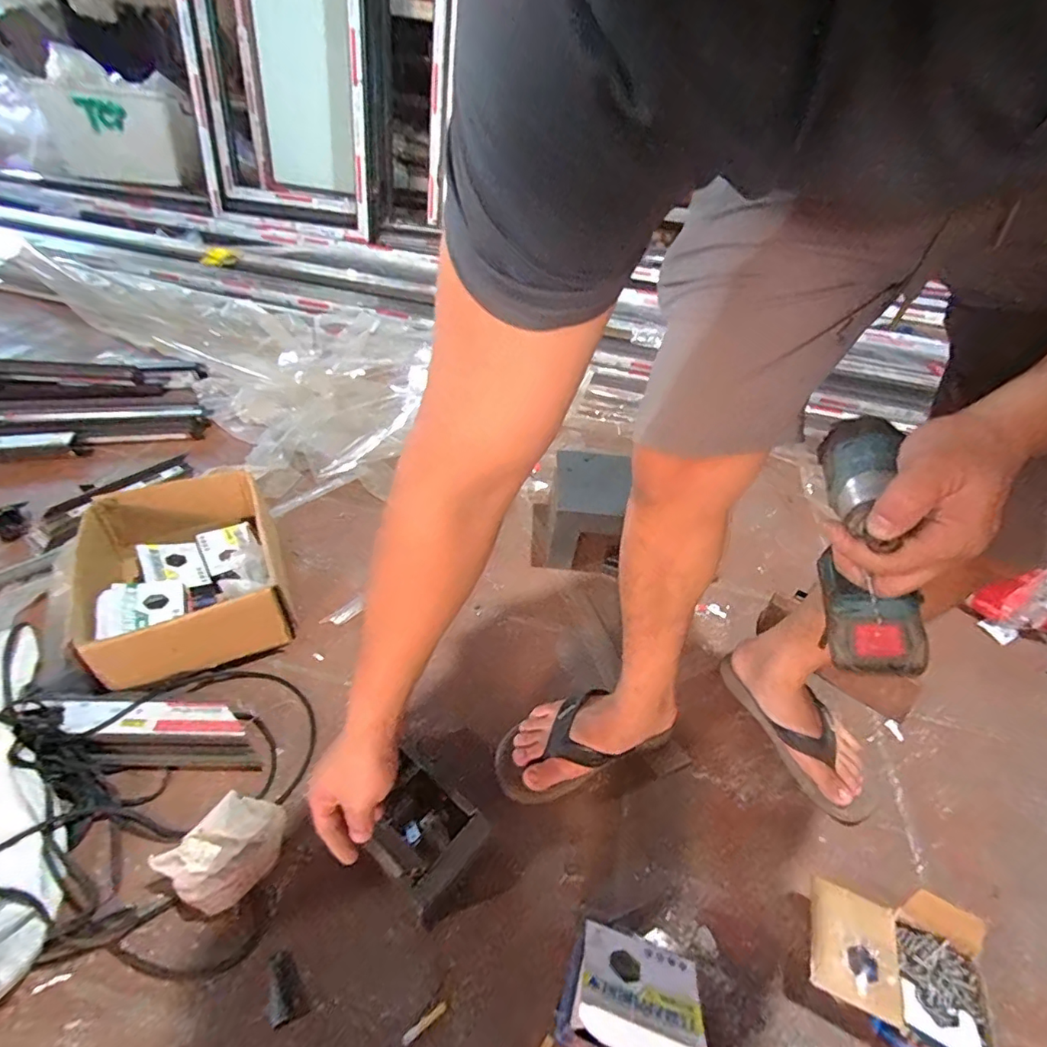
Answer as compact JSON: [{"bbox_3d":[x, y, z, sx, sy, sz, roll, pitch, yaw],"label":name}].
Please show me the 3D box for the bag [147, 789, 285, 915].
[{"bbox_3d":[-0.354,0.391,0.618,0.089,0.080,0.124,31,47,24],"label":"bag"}]

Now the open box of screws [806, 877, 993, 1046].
[{"bbox_3d":[0.426,0.502,0.590,0.193,0.076,0.144,24,45,18],"label":"open box of screws"}]

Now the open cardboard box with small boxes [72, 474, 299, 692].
[{"bbox_3d":[-0.584,0.088,0.888,0.286,0.151,0.369,-21,49,-27],"label":"open cardboard box with small boxes"}]

